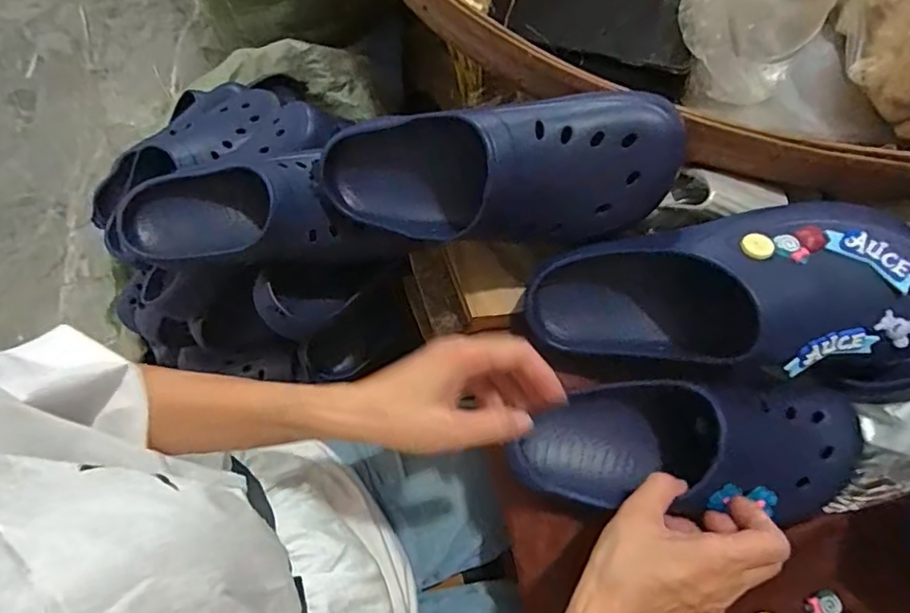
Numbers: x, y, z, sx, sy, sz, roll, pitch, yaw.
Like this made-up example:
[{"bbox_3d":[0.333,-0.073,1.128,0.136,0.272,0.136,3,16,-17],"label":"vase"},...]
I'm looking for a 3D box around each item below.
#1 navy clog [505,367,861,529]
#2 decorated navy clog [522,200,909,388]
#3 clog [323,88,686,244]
[{"bbox_3d":[0.173,0.108,0.412,0.255,0.074,0.105,-3,75,5],"label":"navy clog"},{"bbox_3d":[0.201,-0.010,0.426,0.287,0.100,0.126,-1,74,17],"label":"decorated navy clog"},{"bbox_3d":[0.028,-0.102,0.427,0.266,0.089,0.094,-1,74,15],"label":"clog"}]

